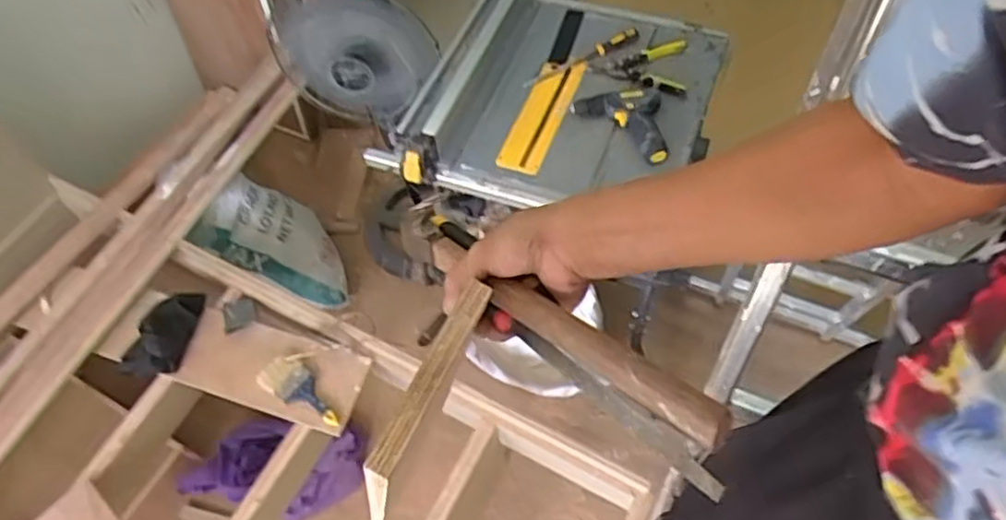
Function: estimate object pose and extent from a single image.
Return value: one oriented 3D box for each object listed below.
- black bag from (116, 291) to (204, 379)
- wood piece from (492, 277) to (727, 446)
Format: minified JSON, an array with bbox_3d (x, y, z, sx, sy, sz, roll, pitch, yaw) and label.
[{"bbox_3d":[-0.810,0.167,1.666,0.118,0.096,0.225,8,59,8],"label":"black bag"},{"bbox_3d":[0.065,0.062,0.469,0.185,0.024,0.023,31,65,31],"label":"wood piece"}]

